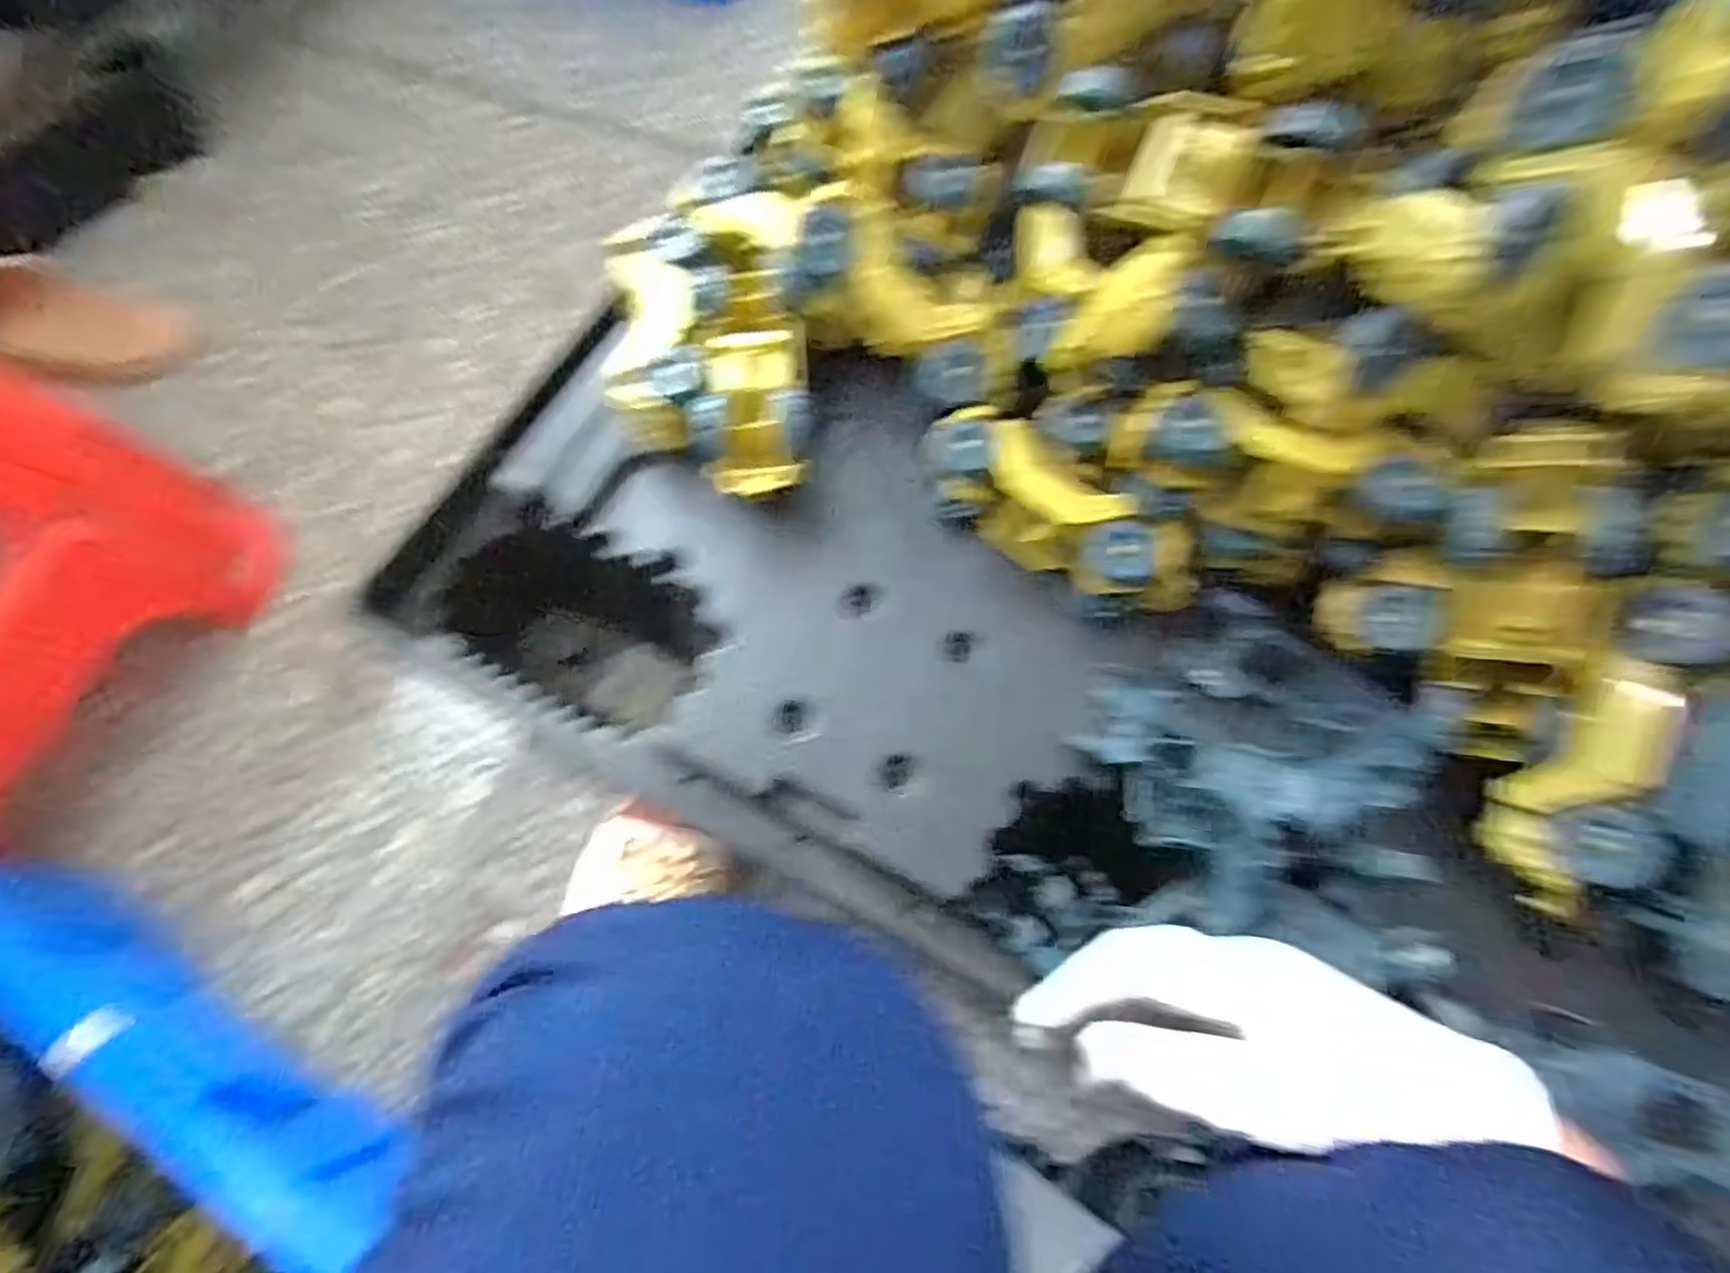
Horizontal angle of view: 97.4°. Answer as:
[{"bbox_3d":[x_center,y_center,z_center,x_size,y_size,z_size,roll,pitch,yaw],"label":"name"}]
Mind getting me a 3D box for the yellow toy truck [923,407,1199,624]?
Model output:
[{"bbox_3d":[0.120,-0.071,0.483,0.179,0.061,0.060,39,73,14],"label":"yellow toy truck"}]

